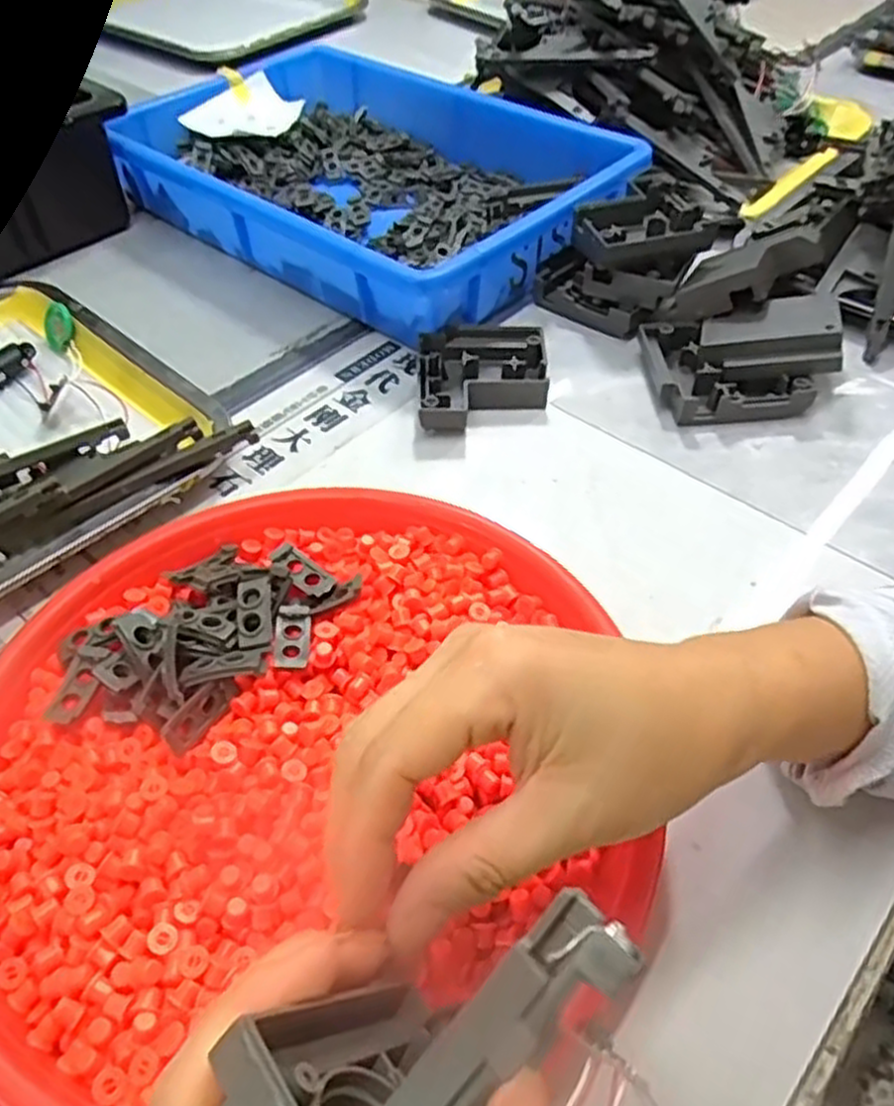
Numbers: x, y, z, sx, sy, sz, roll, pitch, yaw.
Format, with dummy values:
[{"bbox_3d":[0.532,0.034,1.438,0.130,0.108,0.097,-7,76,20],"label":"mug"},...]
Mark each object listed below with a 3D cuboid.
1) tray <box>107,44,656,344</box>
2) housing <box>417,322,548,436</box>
[{"bbox_3d":[-0.064,-0.289,0.592,0.369,0.060,0.247,33,58,27],"label":"tray"},{"bbox_3d":[0.021,-0.103,0.455,0.074,0.020,0.085,-2,49,1],"label":"housing"}]

